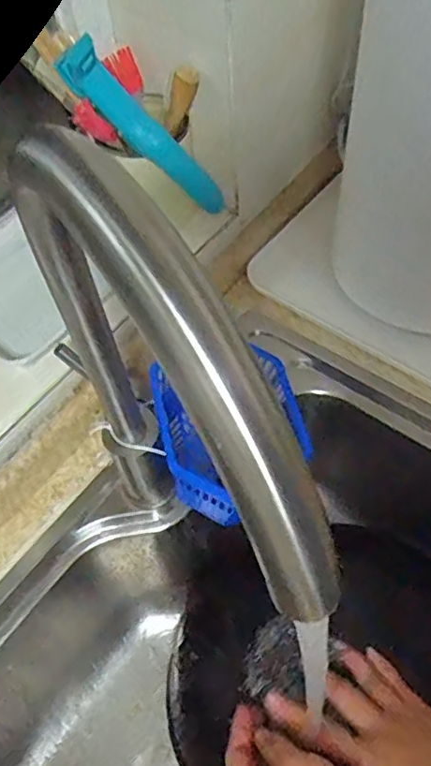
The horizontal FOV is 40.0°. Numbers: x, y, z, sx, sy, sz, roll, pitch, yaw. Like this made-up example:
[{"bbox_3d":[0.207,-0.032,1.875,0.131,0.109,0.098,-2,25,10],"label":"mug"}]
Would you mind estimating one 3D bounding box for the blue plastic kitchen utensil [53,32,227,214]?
[{"bbox_3d":[-0.056,-0.214,0.512,0.036,0.179,0.018,-17,45,45],"label":"blue plastic kitchen utensil"}]

